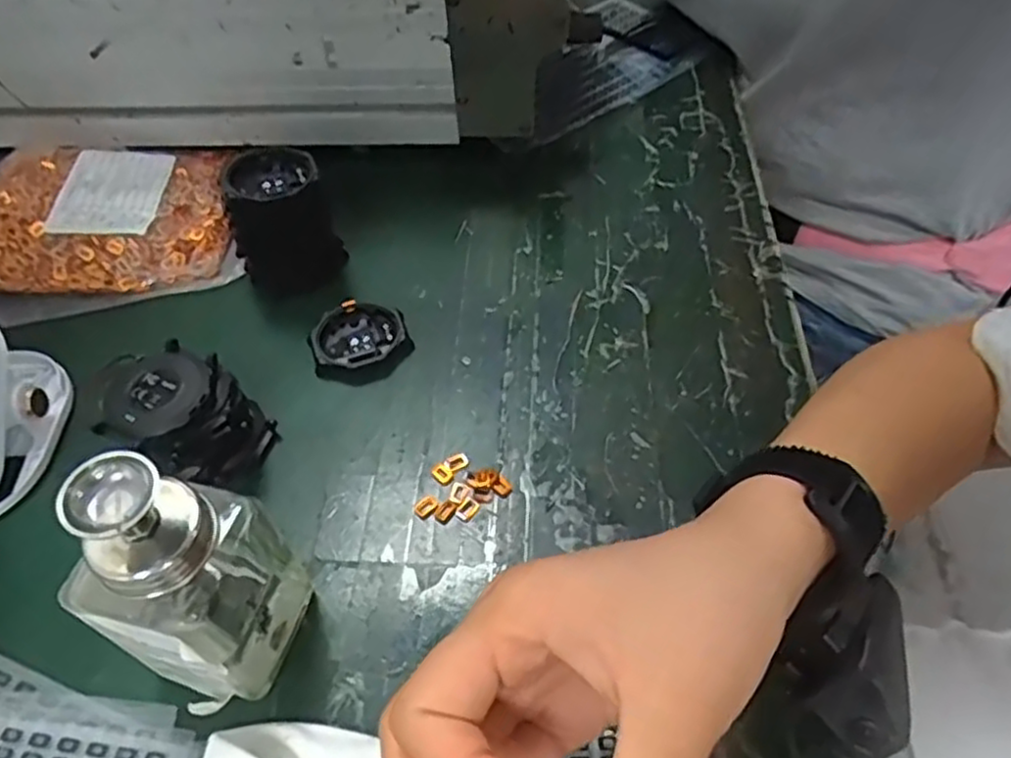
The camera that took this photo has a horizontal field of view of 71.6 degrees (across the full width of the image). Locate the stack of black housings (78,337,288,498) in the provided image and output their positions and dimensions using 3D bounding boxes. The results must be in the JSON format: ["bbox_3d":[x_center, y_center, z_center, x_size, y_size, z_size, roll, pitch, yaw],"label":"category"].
[{"bbox_3d":[-0.152,0.019,0.337,0.060,0.053,0.059,17,55,15],"label":"stack of black housings"}]

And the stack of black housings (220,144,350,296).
[{"bbox_3d":[-0.130,-0.091,0.412,0.056,0.069,0.051,-20,54,-13],"label":"stack of black housings"}]

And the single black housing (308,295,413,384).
[{"bbox_3d":[-0.081,-0.022,0.393,0.053,0.011,0.051,-1,52,1],"label":"single black housing"}]

